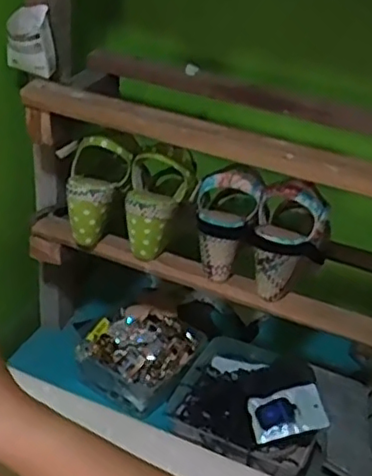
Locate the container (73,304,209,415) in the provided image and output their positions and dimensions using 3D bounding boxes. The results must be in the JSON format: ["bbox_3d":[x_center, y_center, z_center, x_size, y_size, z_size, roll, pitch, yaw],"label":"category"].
[{"bbox_3d":[-0.069,0.175,0.972,0.153,0.066,0.157,23,35,23],"label":"container"}]

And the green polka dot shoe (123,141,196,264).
[{"bbox_3d":[-0.033,-0.046,0.813,0.083,0.137,0.072,8,32,1],"label":"green polka dot shoe"}]

